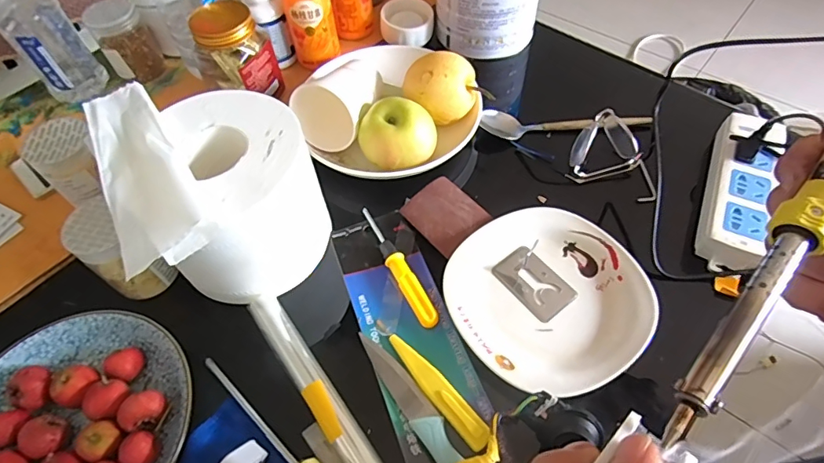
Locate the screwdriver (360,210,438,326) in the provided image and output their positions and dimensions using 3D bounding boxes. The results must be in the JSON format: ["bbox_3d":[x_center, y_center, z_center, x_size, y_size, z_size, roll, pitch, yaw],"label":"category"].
[{"bbox_3d":[-0.015,0.030,0.438,0.017,0.012,0.135,-26,60,-15],"label":"screwdriver"}]

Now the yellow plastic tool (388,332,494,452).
[{"bbox_3d":[0.019,0.121,0.370,0.022,0.014,0.107,-38,64,-21],"label":"yellow plastic tool"}]

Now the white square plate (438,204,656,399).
[{"bbox_3d":[0.114,0.054,0.414,0.162,0.023,0.162,-37,63,-20],"label":"white square plate"}]

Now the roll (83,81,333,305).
[{"bbox_3d":[-0.164,-0.041,0.414,0.146,0.122,0.176,-26,60,-14],"label":"roll"}]

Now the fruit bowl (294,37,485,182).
[{"bbox_3d":[-0.013,-0.144,0.504,0.173,0.076,0.196,22,60,15],"label":"fruit bowl"}]

